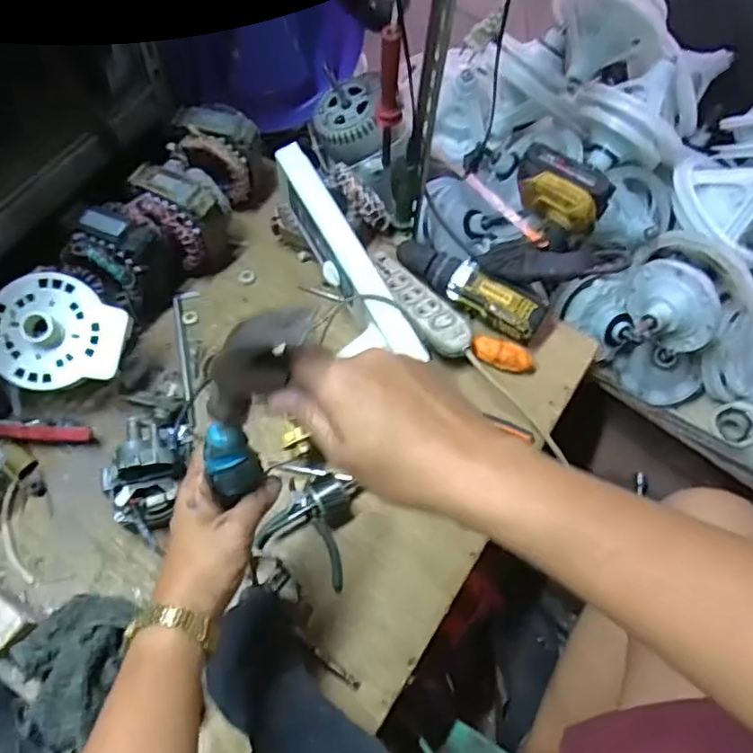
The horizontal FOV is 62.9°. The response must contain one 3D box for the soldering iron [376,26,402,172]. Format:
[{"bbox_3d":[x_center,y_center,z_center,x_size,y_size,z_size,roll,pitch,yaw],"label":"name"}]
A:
[{"bbox_3d":[0.013,-0.297,0.667,0.022,0.162,0.020,-22,65,-15],"label":"soldering iron"}]

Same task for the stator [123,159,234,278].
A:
[{"bbox_3d":[-0.237,-0.189,0.743,0.103,0.099,0.092,19,62,6],"label":"stator"}]

